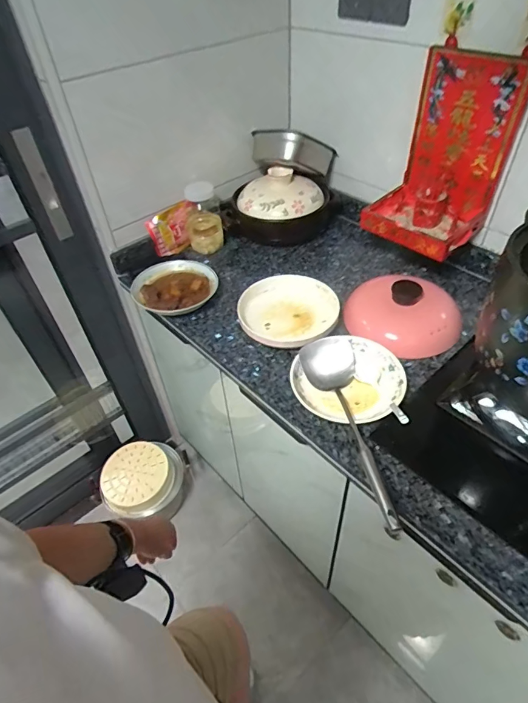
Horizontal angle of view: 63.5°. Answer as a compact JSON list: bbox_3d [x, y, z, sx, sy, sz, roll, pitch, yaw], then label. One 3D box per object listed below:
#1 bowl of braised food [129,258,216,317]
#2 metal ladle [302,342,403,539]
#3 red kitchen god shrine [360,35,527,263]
[{"bbox_3d":[-0.207,-0.151,1.003,0.188,0.039,0.202,-2,46,2],"label":"bowl of braised food"},{"bbox_3d":[0.155,0.120,0.709,0.093,0.051,0.349,-14,60,-10],"label":"metal ladle"},{"bbox_3d":[0.349,-0.393,0.848,0.184,0.319,0.213,-37,54,-28],"label":"red kitchen god shrine"}]

